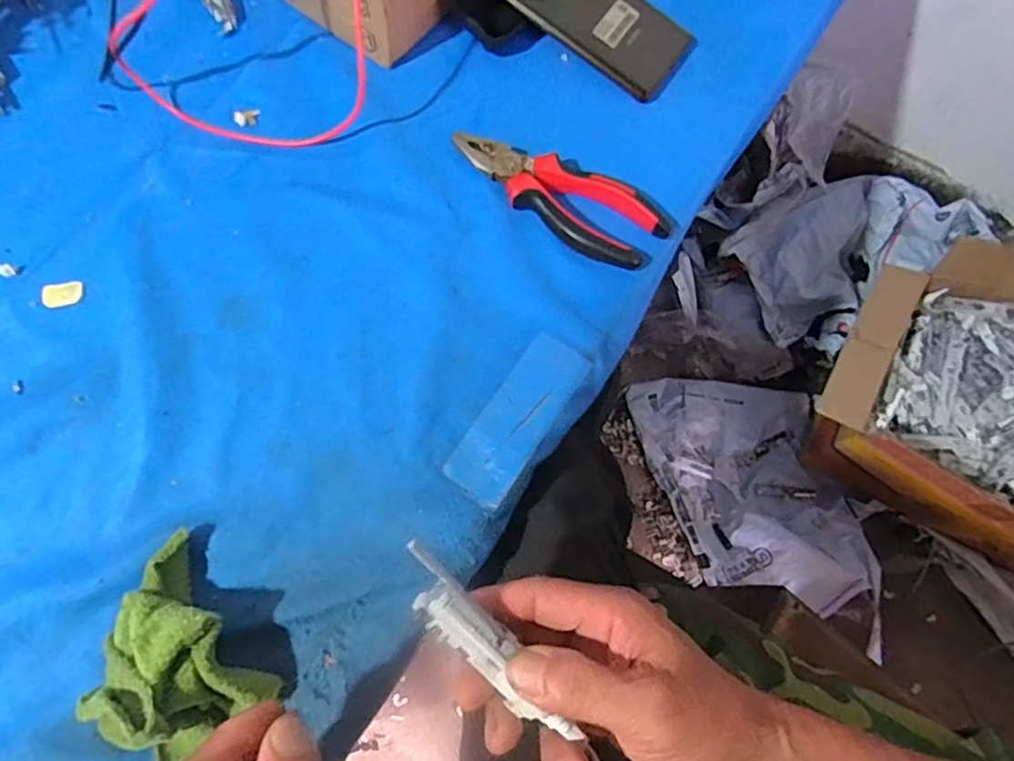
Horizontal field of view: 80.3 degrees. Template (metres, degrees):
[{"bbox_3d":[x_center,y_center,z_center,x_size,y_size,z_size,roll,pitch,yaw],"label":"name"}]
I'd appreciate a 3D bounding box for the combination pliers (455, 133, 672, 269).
[{"bbox_3d":[0.036,-0.134,0.419,0.152,0.015,0.058,37,75,11],"label":"combination pliers"}]

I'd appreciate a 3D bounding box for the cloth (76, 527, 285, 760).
[{"bbox_3d":[-0.176,0.143,0.309,0.078,0.048,0.099,-42,76,-13],"label":"cloth"}]

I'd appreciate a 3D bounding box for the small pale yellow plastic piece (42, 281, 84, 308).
[{"bbox_3d":[-0.297,-0.058,0.402,0.027,0.004,0.018,-11,71,-6],"label":"small pale yellow plastic piece"}]

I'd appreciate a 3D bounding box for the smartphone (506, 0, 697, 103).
[{"bbox_3d":[0.059,-0.288,0.460,0.172,0.013,0.076,34,74,-4],"label":"smartphone"}]

